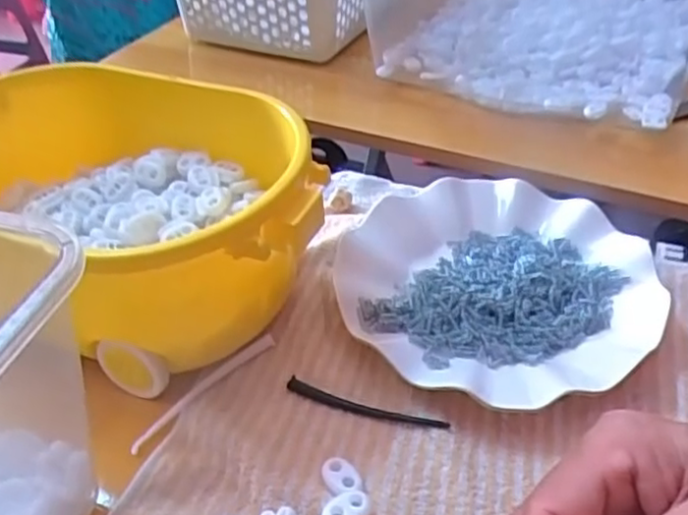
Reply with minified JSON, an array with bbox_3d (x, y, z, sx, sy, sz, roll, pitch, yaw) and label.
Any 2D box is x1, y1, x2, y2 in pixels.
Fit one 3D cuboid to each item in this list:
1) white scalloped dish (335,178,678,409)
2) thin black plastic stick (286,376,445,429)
[{"bbox_3d":[0.086,0.014,0.412,0.178,0.025,0.182,0,40,0],"label":"white scalloped dish"},{"bbox_3d":[0.010,0.076,0.354,0.085,0.006,0.009,13,42,14],"label":"thin black plastic stick"}]

